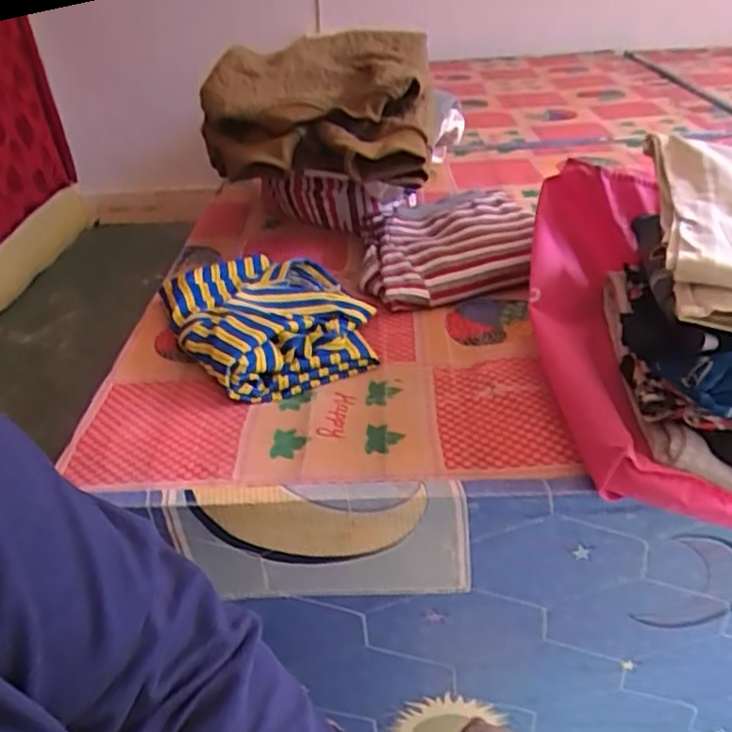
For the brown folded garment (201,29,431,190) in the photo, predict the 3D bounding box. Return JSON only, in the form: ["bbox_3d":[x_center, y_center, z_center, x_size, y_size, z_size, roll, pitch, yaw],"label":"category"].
[{"bbox_3d":[-0.053,-0.346,0.928,0.282,0.131,0.286,4,33,11],"label":"brown folded garment"}]

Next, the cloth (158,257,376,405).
[{"bbox_3d":[-0.106,-0.058,0.760,0.196,0.049,0.256,-17,35,-19],"label":"cloth"}]

